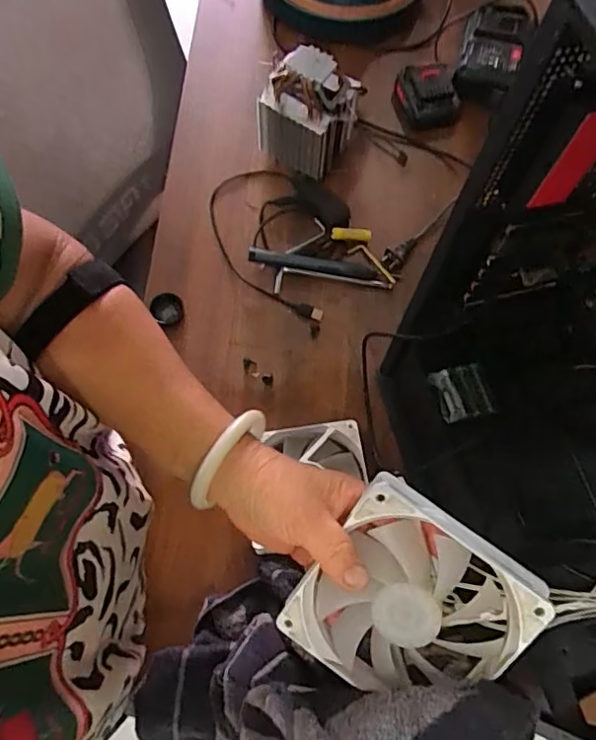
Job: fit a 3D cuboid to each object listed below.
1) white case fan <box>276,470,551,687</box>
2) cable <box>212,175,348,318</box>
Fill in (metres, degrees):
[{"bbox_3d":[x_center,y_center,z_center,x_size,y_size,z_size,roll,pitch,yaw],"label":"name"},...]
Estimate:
[{"bbox_3d":[0.068,0.142,0.338,0.119,0.025,0.126,33,106,7],"label":"white case fan"},{"bbox_3d":[-0.033,-0.170,0.693,0.175,0.017,0.192,15,68,4],"label":"cable"}]

